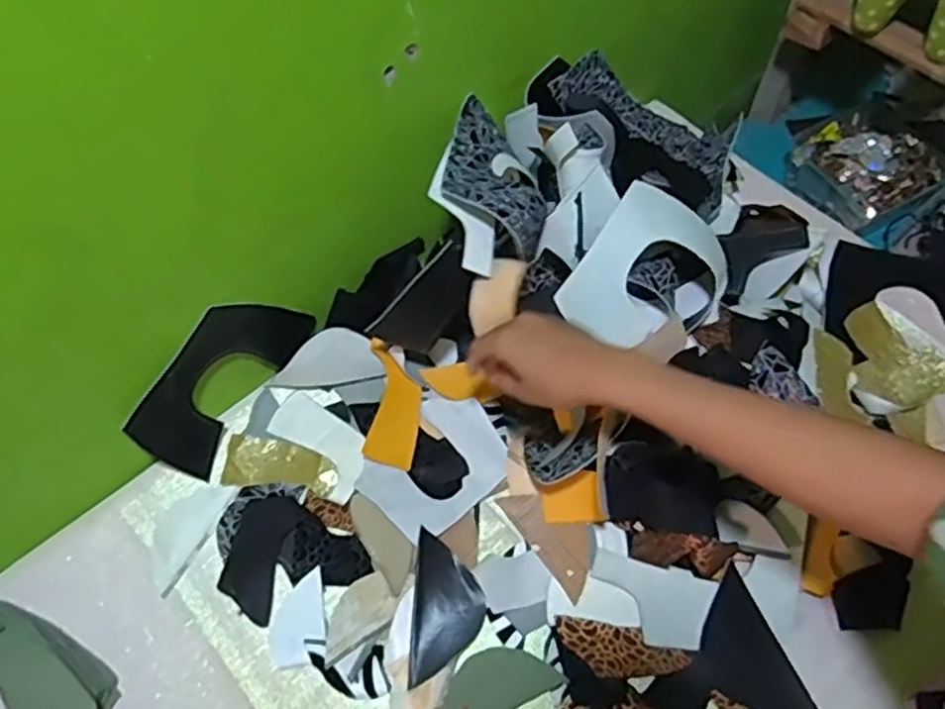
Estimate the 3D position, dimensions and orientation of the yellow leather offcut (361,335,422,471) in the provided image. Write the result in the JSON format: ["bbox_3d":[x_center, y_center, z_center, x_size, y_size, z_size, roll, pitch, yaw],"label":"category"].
[{"bbox_3d":[-0.076,0.050,0.703,0.054,0.011,0.123,8,70,-22],"label":"yellow leather offcut"}]

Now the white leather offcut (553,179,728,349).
[{"bbox_3d":[0.164,-0.066,0.648,0.138,0.024,0.156,45,74,-13],"label":"white leather offcut"}]

